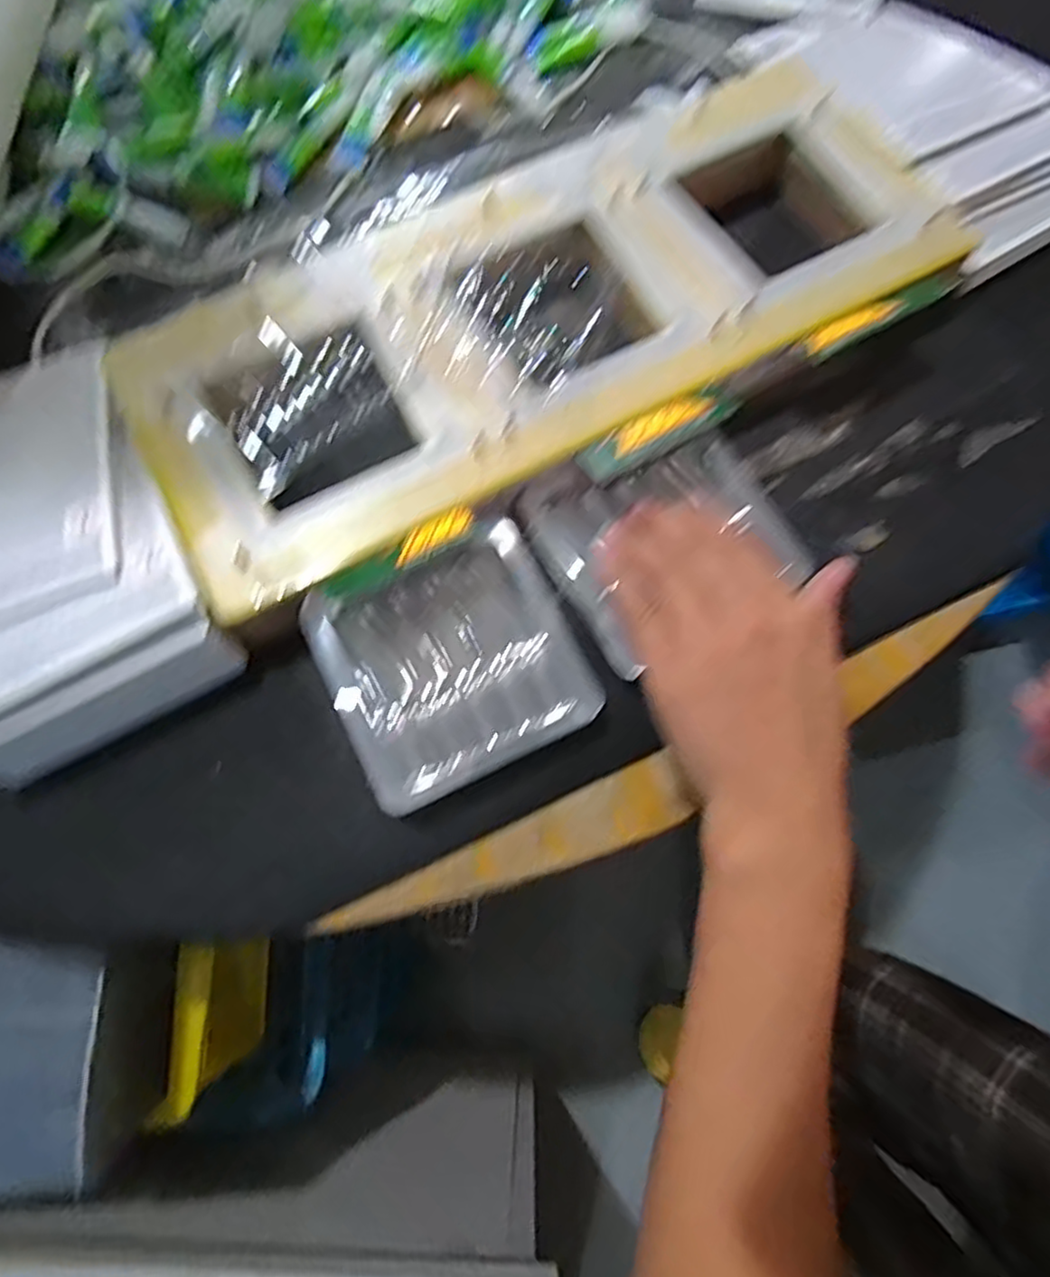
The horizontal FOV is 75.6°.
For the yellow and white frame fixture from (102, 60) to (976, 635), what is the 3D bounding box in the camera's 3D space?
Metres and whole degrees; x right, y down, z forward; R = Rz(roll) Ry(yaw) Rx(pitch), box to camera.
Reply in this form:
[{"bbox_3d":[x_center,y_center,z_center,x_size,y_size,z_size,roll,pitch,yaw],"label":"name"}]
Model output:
[{"bbox_3d":[0.018,-0.168,0.350,0.423,0.033,0.181,-27,73,-9],"label":"yellow and white frame fixture"}]

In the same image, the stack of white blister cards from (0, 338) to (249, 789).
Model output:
[{"bbox_3d":[-0.236,-0.050,0.317,0.132,0.039,0.219,-28,73,-9],"label":"stack of white blister cards"}]

